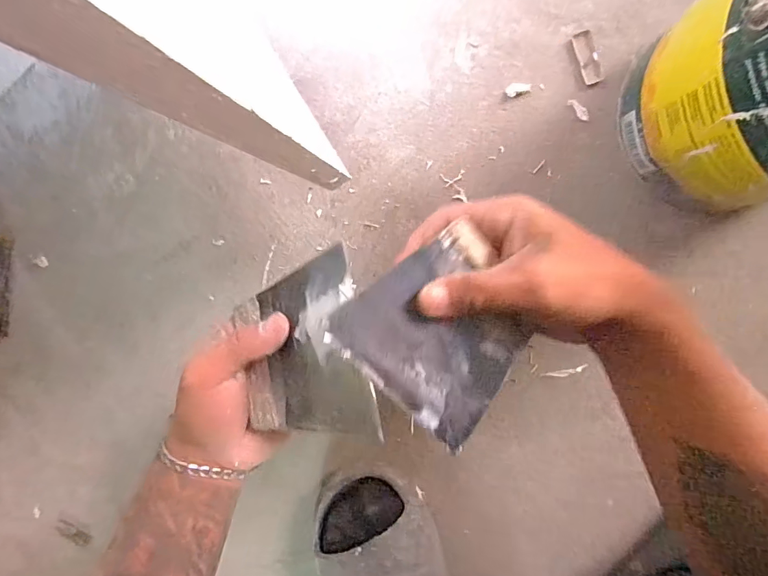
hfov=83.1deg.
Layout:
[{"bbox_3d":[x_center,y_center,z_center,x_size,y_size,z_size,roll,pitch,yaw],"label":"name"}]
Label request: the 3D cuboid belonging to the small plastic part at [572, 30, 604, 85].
[{"bbox_3d":[0.173,-0.195,0.367,0.014,0.004,0.043,-19,94,9],"label":"small plastic part"}]

